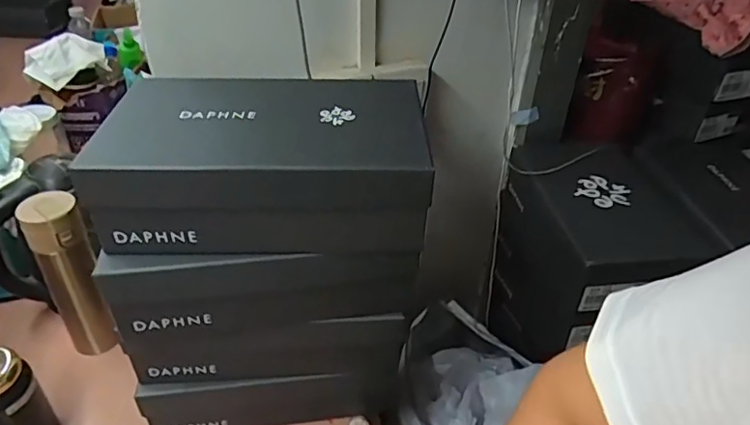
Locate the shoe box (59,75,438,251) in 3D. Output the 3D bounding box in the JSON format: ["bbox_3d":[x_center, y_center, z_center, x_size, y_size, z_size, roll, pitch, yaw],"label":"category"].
[{"bbox_3d":[-0.101,-0.052,0.537,0.292,0.102,0.169,1,37,-2],"label":"shoe box"}]

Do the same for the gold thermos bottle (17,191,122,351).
[{"bbox_3d":[-0.393,0.087,0.715,0.059,0.241,0.055,-29,47,-35],"label":"gold thermos bottle"}]

